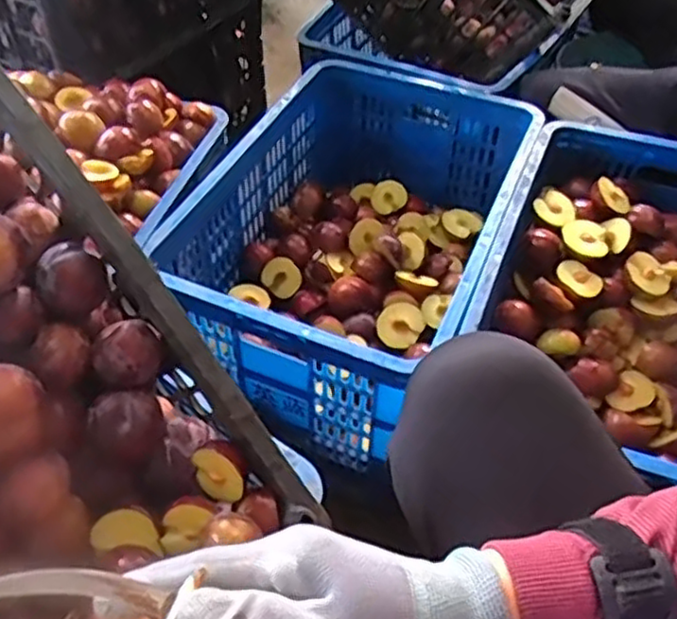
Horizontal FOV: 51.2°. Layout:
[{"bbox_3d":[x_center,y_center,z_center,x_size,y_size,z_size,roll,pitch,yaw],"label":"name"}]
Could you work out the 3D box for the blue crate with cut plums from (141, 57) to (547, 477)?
[{"bbox_3d":[0.029,-0.104,1.019,0.381,0.245,0.569,19,52,13],"label":"blue crate with cut plums"}]

